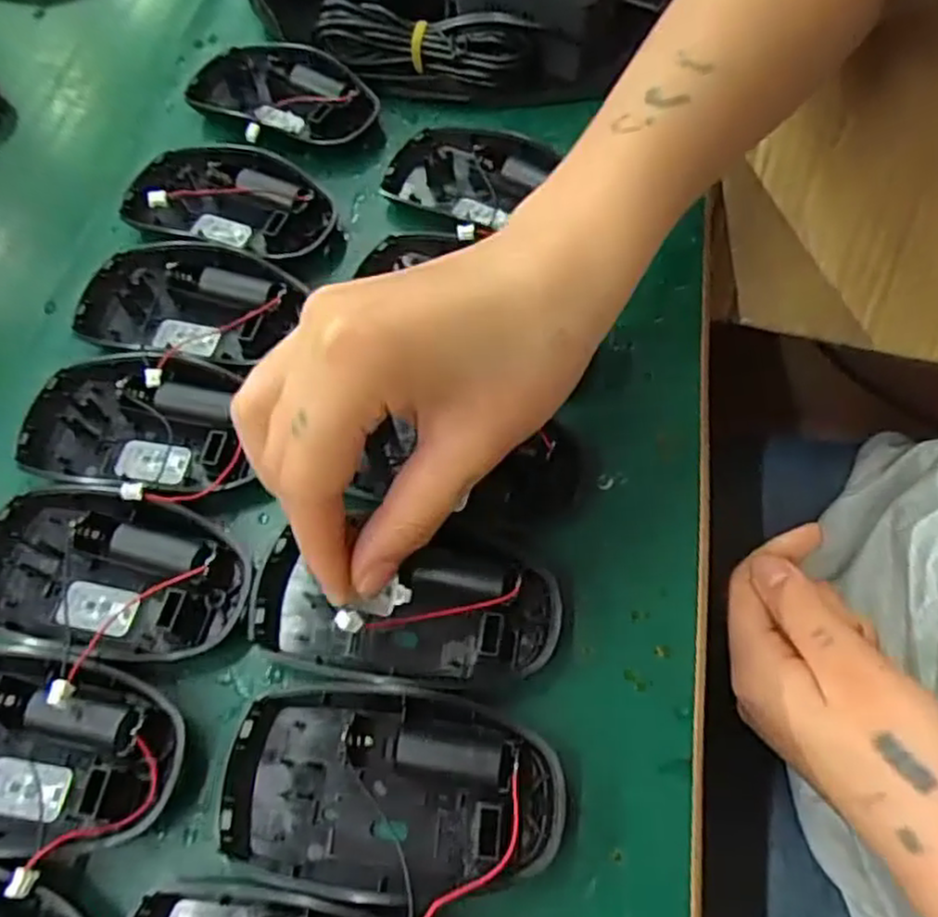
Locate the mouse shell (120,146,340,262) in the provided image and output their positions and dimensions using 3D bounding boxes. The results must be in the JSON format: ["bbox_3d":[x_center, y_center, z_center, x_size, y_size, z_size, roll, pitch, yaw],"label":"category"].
[{"bbox_3d":[-0.114,-0.121,0.341,0.097,0.020,0.055,21,65,8],"label":"mouse shell"}]

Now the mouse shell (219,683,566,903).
[{"bbox_3d":[-0.024,0.102,0.223,0.102,0.018,0.057,4,64,0],"label":"mouse shell"}]

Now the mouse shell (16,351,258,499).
[{"bbox_3d":[-0.131,-0.013,0.286,0.094,0.019,0.061,13,65,4],"label":"mouse shell"}]

